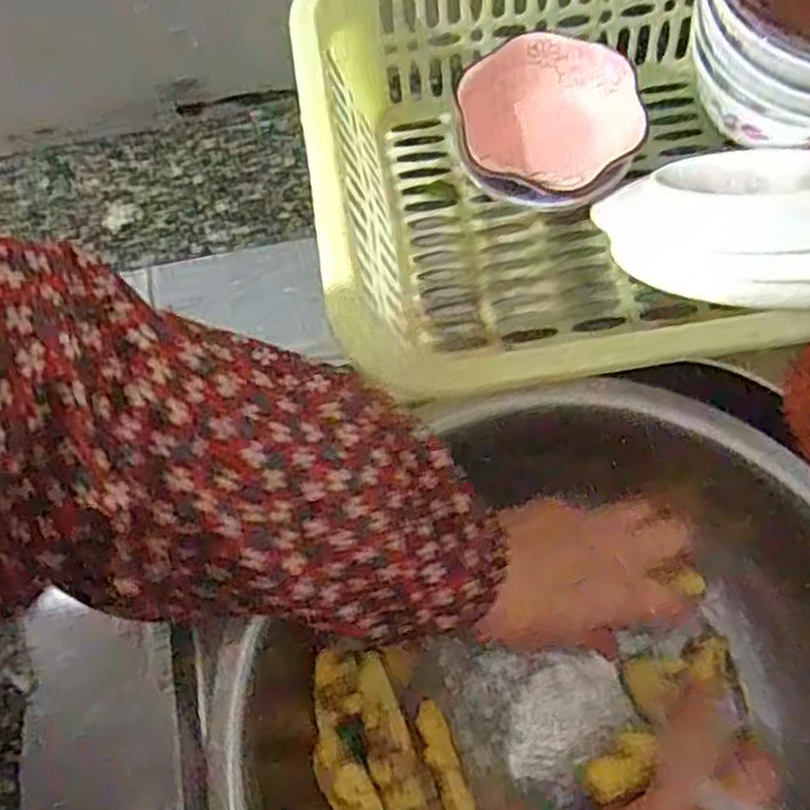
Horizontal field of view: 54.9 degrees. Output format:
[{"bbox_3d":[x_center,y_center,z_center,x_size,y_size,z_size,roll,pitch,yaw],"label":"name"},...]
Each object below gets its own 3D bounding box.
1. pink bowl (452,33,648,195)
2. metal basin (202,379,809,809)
[{"bbox_3d":[0.079,-0.150,0.429,0.095,0.045,0.091,-1,69,3],"label":"pink bowl"},{"bbox_3d":[0.070,0.167,0.406,0.312,0.113,0.320,-16,70,-3],"label":"metal basin"}]

